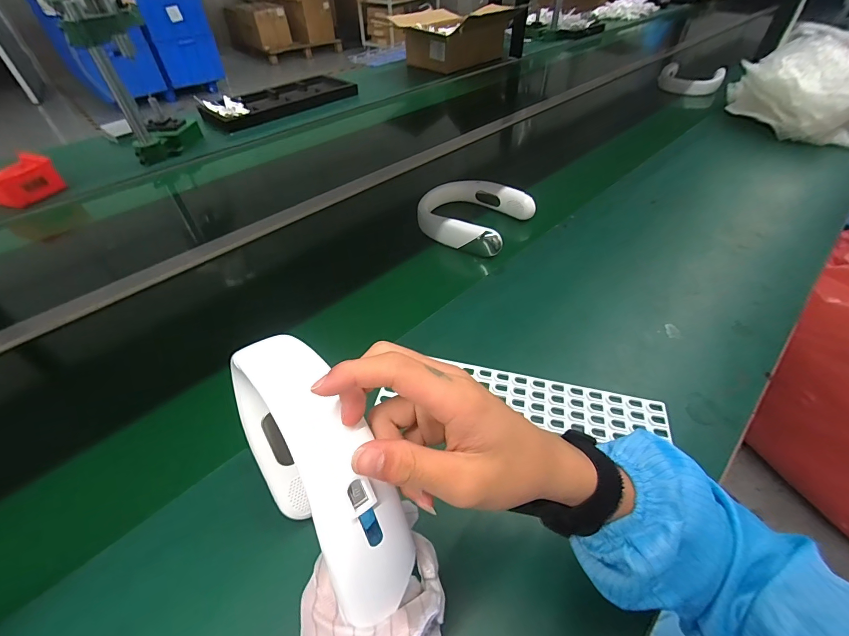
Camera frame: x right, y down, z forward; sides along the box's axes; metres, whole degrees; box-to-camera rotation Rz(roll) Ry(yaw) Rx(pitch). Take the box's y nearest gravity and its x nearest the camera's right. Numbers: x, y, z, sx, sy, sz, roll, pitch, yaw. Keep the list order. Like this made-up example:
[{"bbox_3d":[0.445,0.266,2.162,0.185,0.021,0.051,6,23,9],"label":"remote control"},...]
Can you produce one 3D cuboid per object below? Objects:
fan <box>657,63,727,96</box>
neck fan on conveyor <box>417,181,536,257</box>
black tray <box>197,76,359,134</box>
[{"bbox_3d":[0.966,-0.867,1.363,0.204,0.059,0.162,22,51,20],"label":"fan"},{"bbox_3d":[0.094,-0.202,0.738,0.187,0.062,0.179,26,52,23],"label":"neck fan on conveyor"},{"bbox_3d":[-0.471,-0.709,1.227,0.206,0.039,0.500,34,55,28],"label":"black tray"}]

